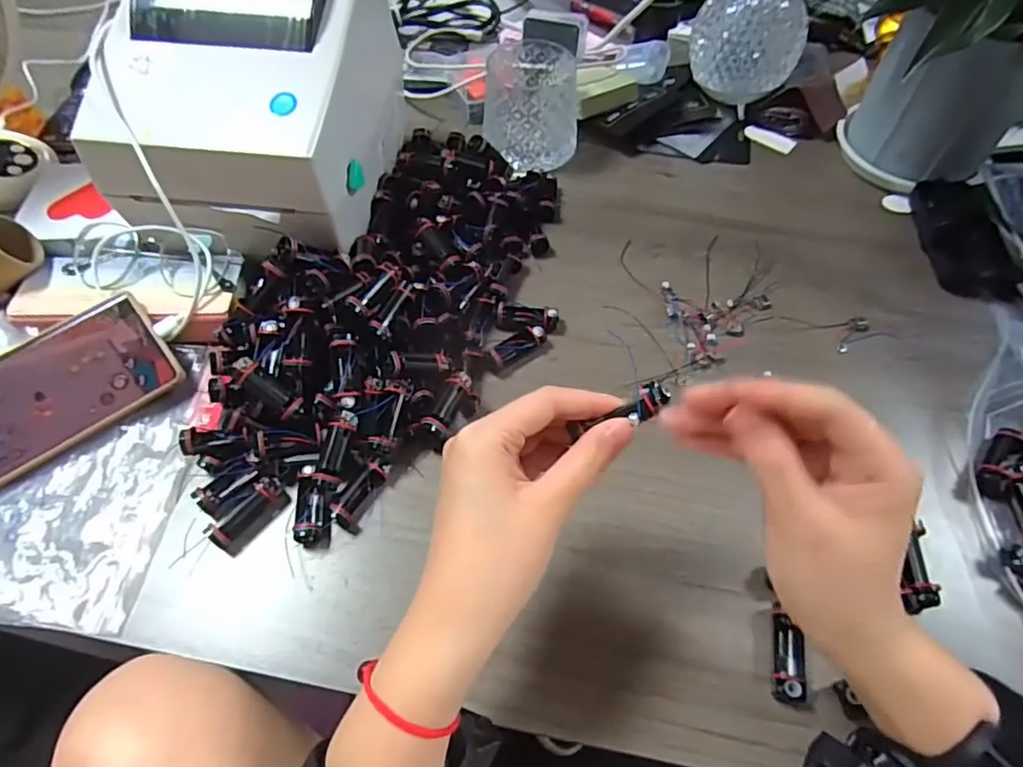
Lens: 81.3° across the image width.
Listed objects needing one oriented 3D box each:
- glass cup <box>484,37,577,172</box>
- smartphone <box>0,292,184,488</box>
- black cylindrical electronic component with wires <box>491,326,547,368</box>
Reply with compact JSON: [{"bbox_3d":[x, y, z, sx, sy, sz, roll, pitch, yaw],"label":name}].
[{"bbox_3d":[0.019,-0.253,0.547,0.084,0.075,0.098,7,58,5],"label":"glass cup"},{"bbox_3d":[-0.313,0.009,0.395,0.163,0.007,0.077,-34,89,-15],"label":"smartphone"},{"bbox_3d":[0.005,-0.028,0.438,0.046,0.016,0.017,-31,62,-18],"label":"black cylindrical electronic component with wires"}]

